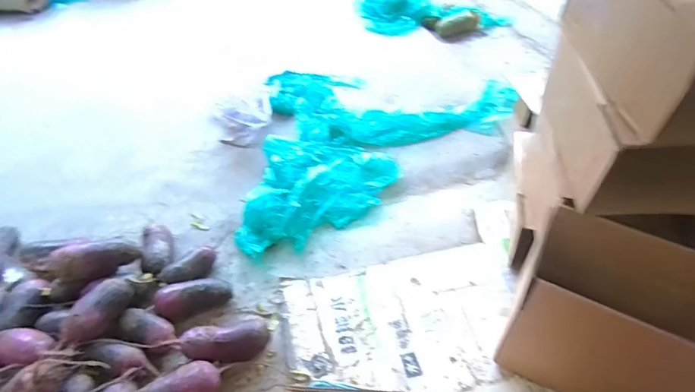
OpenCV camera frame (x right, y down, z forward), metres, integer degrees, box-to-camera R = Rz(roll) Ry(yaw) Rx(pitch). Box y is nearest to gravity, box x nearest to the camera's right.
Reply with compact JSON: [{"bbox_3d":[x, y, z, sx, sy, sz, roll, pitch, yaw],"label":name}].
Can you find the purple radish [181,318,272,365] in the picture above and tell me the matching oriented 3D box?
[{"bbox_3d":[-0.202,0.251,0.771,0.146,0.056,0.065,-13,47,-12],"label":"purple radish"}]

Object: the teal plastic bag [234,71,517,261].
[{"bbox_3d":[0.007,-0.211,1.203,0.872,0.067,0.535,-31,53,-26],"label":"teal plastic bag"}]

